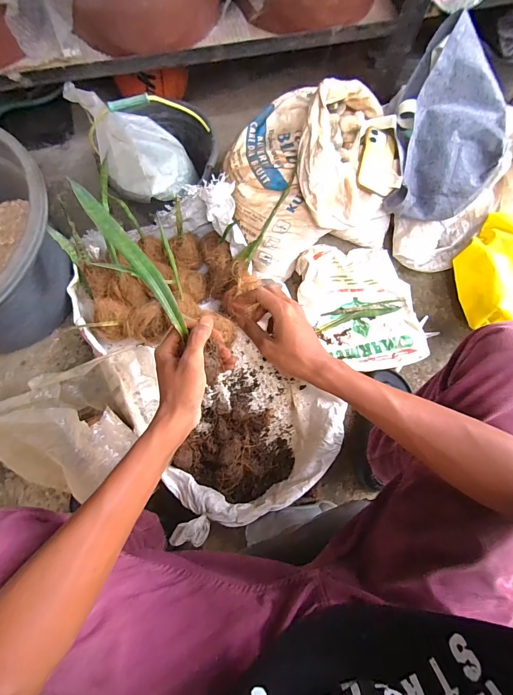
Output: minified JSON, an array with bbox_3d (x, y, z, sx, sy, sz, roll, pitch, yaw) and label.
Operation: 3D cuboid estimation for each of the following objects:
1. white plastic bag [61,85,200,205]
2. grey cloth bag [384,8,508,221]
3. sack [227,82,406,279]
[{"bbox_3d":[-0.255,-0.449,0.716,0.201,0.194,0.213,-20,76,-5],"label":"white plastic bag"},{"bbox_3d":[0.463,-0.500,0.780,0.279,0.092,0.377,11,107,-5],"label":"grey cloth bag"},{"bbox_3d":[0.130,-0.408,0.799,0.385,0.270,0.308,-22,76,-6],"label":"sack"}]

